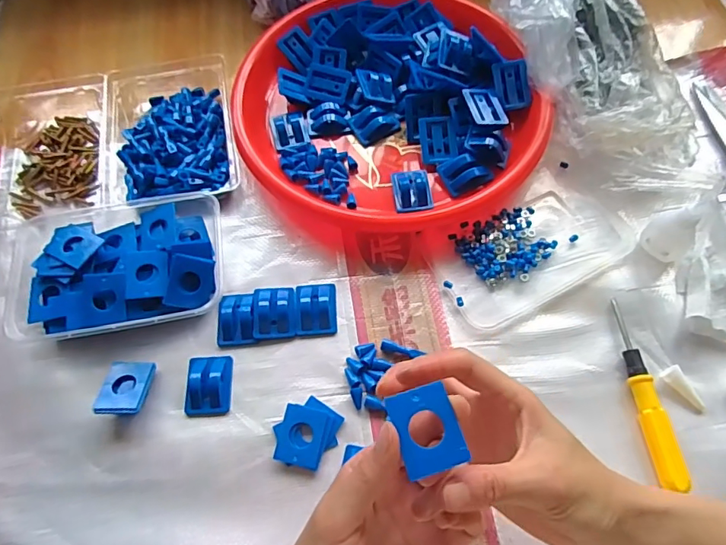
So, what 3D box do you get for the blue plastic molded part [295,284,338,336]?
[{"bbox_3d":[-0.039,0.028,0.404,0.033,0.014,0.044,-4,64,0],"label":"blue plastic molded part"}]

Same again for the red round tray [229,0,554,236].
[{"bbox_3d":[0.020,-0.171,0.478,0.278,0.047,0.272,-1,64,1],"label":"red round tray"}]

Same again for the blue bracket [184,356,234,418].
[{"bbox_3d":[-0.120,0.086,0.378,0.034,0.013,0.045,-3,64,0],"label":"blue bracket"}]

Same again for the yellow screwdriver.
[{"bbox_3d":[0.207,0.085,0.361,0.015,0.019,0.137,-4,64,0],"label":"yellow screwdriver"}]

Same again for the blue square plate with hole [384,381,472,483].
[{"bbox_3d":[0.032,0.078,0.244,0.031,0.006,0.040,-16,65,-6],"label":"blue square plate with hole"}]

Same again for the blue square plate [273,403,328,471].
[{"bbox_3d":[-0.045,0.121,0.363,0.033,0.004,0.041,12,67,5],"label":"blue square plate"}]

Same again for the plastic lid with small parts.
[{"bbox_3d":[0.144,-0.022,0.424,0.164,0.009,0.097,-21,65,-8],"label":"plastic lid with small parts"}]

